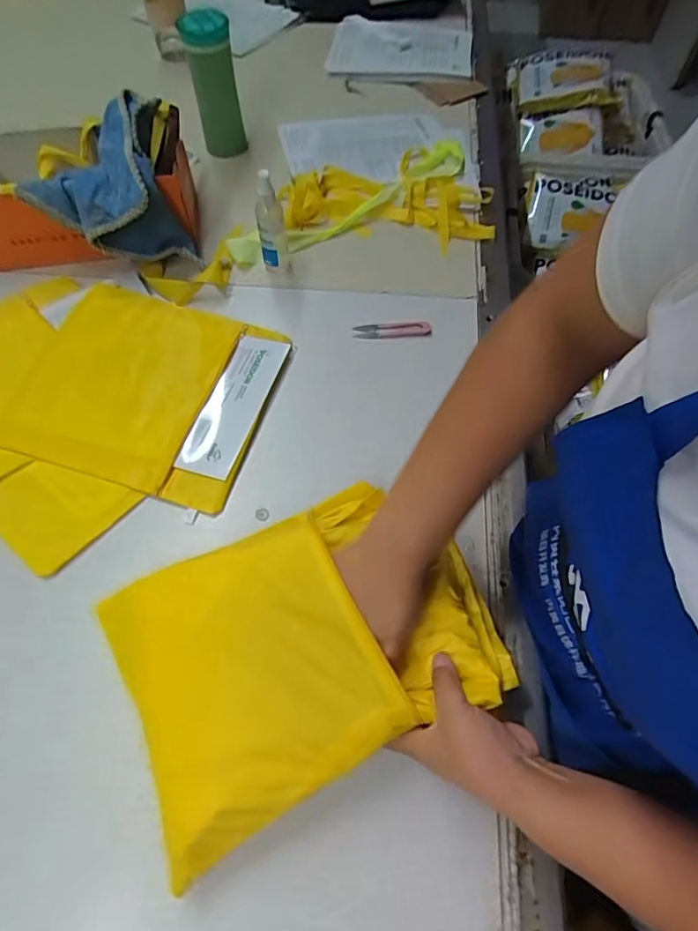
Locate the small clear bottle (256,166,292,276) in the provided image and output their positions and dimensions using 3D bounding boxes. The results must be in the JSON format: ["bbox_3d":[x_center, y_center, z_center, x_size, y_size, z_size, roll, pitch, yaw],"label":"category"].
[{"bbox_3d":[-0.104,-0.318,0.723,0.038,0.144,0.038,-11,62,-5],"label":"small clear bottle"}]

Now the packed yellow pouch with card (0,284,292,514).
[{"bbox_3d":[-0.242,-0.102,0.642,0.287,0.030,0.260,16,63,9],"label":"packed yellow pouch with card"}]

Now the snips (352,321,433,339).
[{"bbox_3d":[0.059,-0.181,0.713,0.102,0.008,0.023,-2,61,-1],"label":"snips"}]

